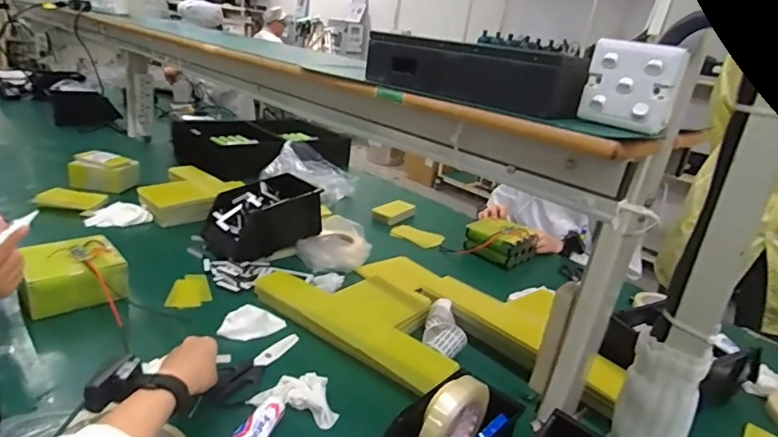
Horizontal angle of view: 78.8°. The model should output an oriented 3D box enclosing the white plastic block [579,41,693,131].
[{"bbox_3d":[0.252,-0.139,0.493,0.088,0.081,0.018,19,24,24],"label":"white plastic block"}]

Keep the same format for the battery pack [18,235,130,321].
[{"bbox_3d":[-0.544,0.099,0.822,0.156,0.075,0.137,-9,28,-33],"label":"battery pack"}]

